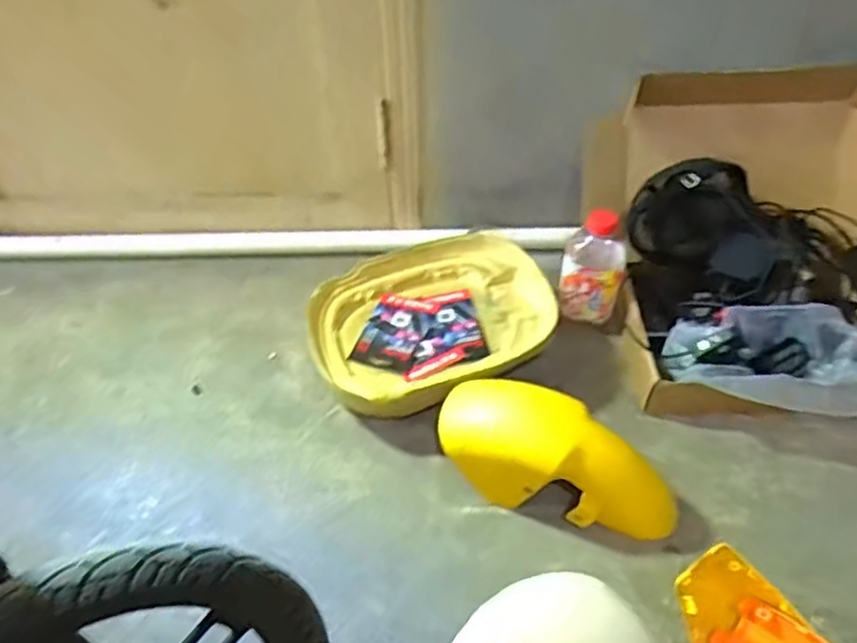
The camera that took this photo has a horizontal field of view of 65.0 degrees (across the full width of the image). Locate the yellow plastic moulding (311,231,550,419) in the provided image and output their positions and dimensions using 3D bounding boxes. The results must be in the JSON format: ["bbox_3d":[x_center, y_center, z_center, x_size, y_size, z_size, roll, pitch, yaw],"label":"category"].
[{"bbox_3d":[0.001,-0.002,1.084,0.379,0.097,0.297,-22,50,-16],"label":"yellow plastic moulding"}]

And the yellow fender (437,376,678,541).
[{"bbox_3d":[0.175,0.180,0.887,0.335,0.138,0.119,26,53,7],"label":"yellow fender"}]

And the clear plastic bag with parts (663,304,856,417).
[{"bbox_3d":[0.498,0.044,0.950,0.297,0.090,0.128,14,50,13],"label":"clear plastic bag with parts"}]

